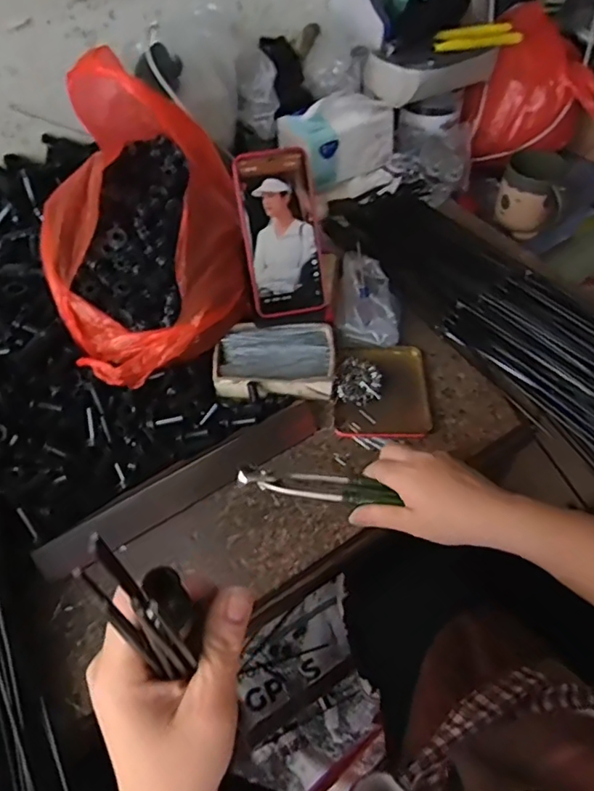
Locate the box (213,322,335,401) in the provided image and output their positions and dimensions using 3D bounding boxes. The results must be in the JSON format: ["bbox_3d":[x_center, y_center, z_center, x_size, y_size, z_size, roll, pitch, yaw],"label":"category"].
[{"bbox_3d":[-0.023,-0.038,0.611,0.126,0.029,0.092,-1,52,3],"label":"box"}]

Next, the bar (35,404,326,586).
[{"bbox_3d":[-0.104,0.084,0.533,0.284,0.010,0.038,-29,90,-20],"label":"bar"}]

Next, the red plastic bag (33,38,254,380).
[{"bbox_3d":[-0.159,-0.171,0.574,0.213,0.225,0.254,-24,55,-15],"label":"red plastic bag"}]

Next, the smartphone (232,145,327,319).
[{"bbox_3d":[-0.016,-0.166,0.579,0.076,0.164,0.011,-10,16,-4],"label":"smartphone"}]

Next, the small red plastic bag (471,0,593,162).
[{"bbox_3d":[0.368,-0.456,0.862,0.195,0.184,0.123,-3,52,1],"label":"small red plastic bag"}]

